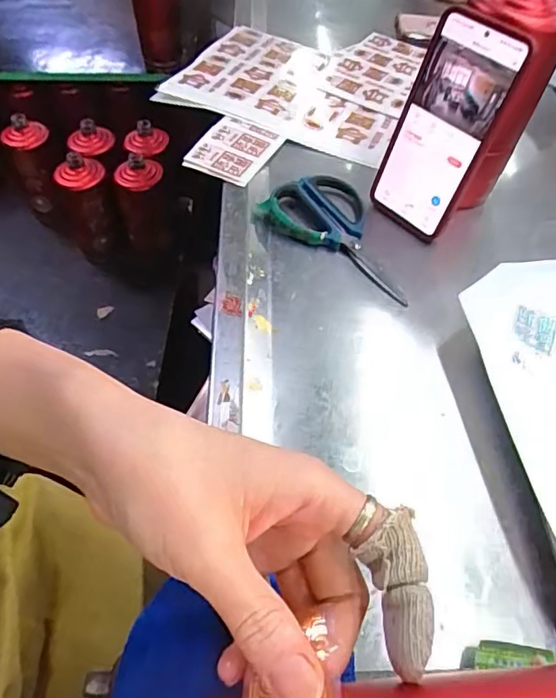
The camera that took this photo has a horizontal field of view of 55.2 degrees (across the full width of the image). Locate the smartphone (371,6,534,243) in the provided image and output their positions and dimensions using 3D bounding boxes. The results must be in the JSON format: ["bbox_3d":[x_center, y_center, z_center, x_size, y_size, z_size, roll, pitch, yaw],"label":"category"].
[{"bbox_3d":[0.134,-0.180,0.447,0.014,0.166,0.079,-22,55,-42],"label":"smartphone"}]

